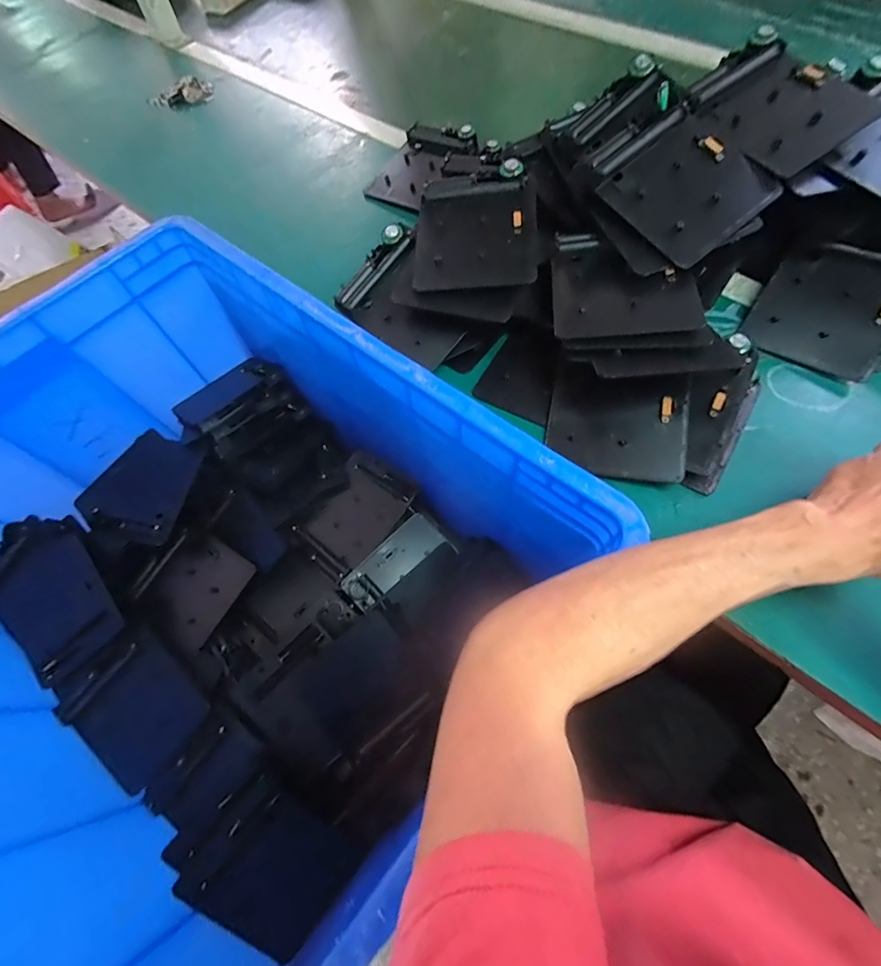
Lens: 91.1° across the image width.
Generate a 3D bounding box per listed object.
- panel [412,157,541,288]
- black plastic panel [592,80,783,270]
[{"bbox_3d":[0.033,-0.233,0.398,0.110,0.018,0.120,1,76,9],"label":"panel"},{"bbox_3d":[0.201,-0.252,0.357,0.115,0.016,0.124,-39,81,-3],"label":"black plastic panel"}]

